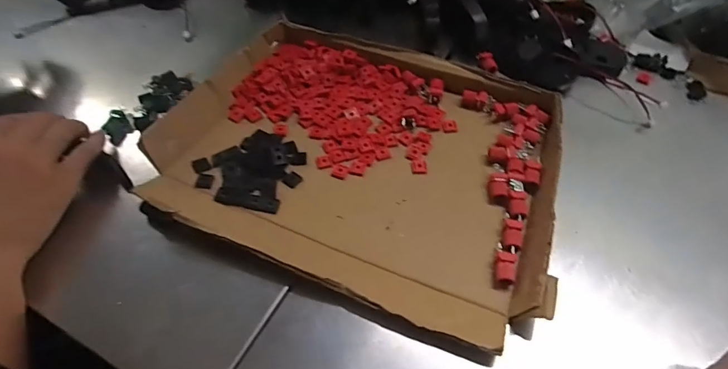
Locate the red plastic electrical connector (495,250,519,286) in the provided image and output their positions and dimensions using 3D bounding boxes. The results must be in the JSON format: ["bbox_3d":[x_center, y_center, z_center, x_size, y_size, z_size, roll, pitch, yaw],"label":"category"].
[{"bbox_3d":[0.108,0.064,0.320,0.015,0.013,0.023,12,55,10],"label":"red plastic electrical connector"}]

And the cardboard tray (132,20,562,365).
[{"bbox_3d":[0.004,-0.033,0.386,0.342,0.044,0.276,17,55,16],"label":"cardboard tray"}]

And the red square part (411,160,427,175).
[{"bbox_3d":[0.050,-0.017,0.383,0.014,0.004,0.014,-2,54,-1],"label":"red square part"}]

